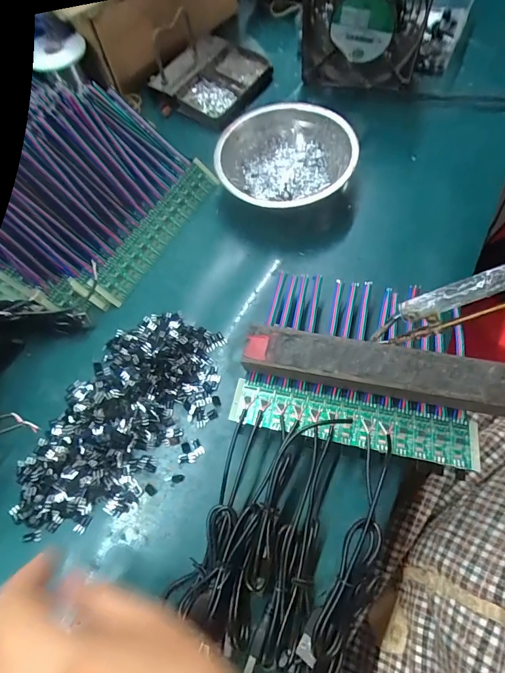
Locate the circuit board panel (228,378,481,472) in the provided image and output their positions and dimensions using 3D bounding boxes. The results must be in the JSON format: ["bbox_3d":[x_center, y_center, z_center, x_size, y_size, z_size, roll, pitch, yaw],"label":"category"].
[{"bbox_3d":[0.068,0.058,0.268,0.164,0.004,0.032,9,60,9],"label":"circuit board panel"}]

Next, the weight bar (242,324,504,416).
[{"bbox_3d":[0.087,0.024,0.270,0.185,0.023,0.035,10,67,8],"label":"weight bar"}]

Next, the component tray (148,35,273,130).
[{"bbox_3d":[-0.044,-0.293,0.441,0.092,0.029,0.105,34,70,18],"label":"component tray"}]

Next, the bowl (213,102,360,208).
[{"bbox_3d":[0.031,-0.158,0.363,0.125,0.040,0.120,-16,66,-3],"label":"bowl"}]

